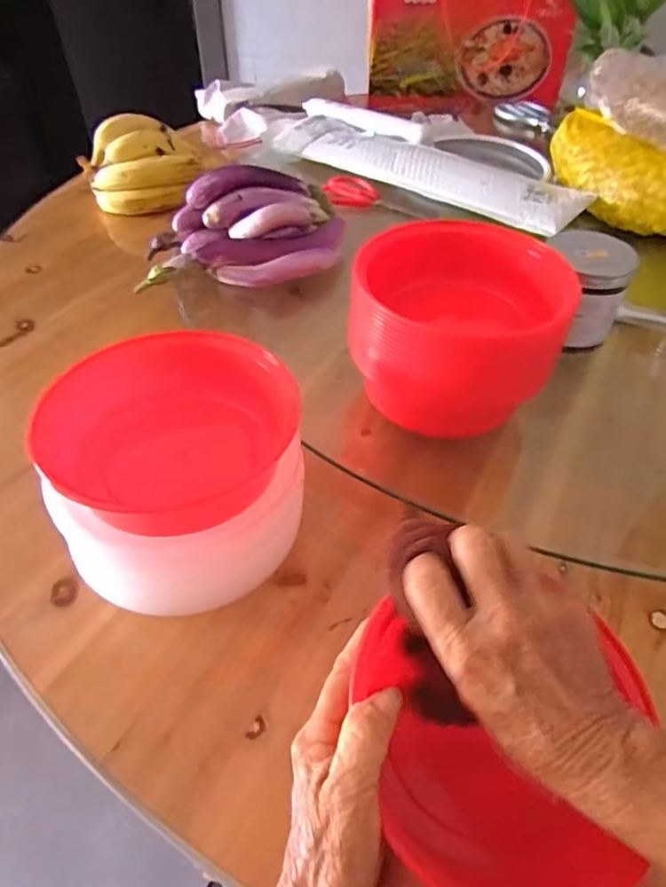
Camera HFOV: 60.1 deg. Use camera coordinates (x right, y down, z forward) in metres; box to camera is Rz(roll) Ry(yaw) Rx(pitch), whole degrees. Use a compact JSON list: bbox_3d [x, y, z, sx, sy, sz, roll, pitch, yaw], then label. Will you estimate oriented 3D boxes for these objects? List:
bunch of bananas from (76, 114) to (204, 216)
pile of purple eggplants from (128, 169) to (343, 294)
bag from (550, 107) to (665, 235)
[{"bbox_3d":[-0.281,-0.410,0.846,0.169,0.084,0.137,-12,48,-12],"label":"bunch of bananas"},{"bbox_3d":[-0.107,-0.259,0.665,0.240,0.082,0.168,-12,48,-12],"label":"pile of purple eggplants"},{"bbox_3d":[0.393,-0.343,0.734,0.264,0.087,0.117,32,54,26],"label":"bag"}]

